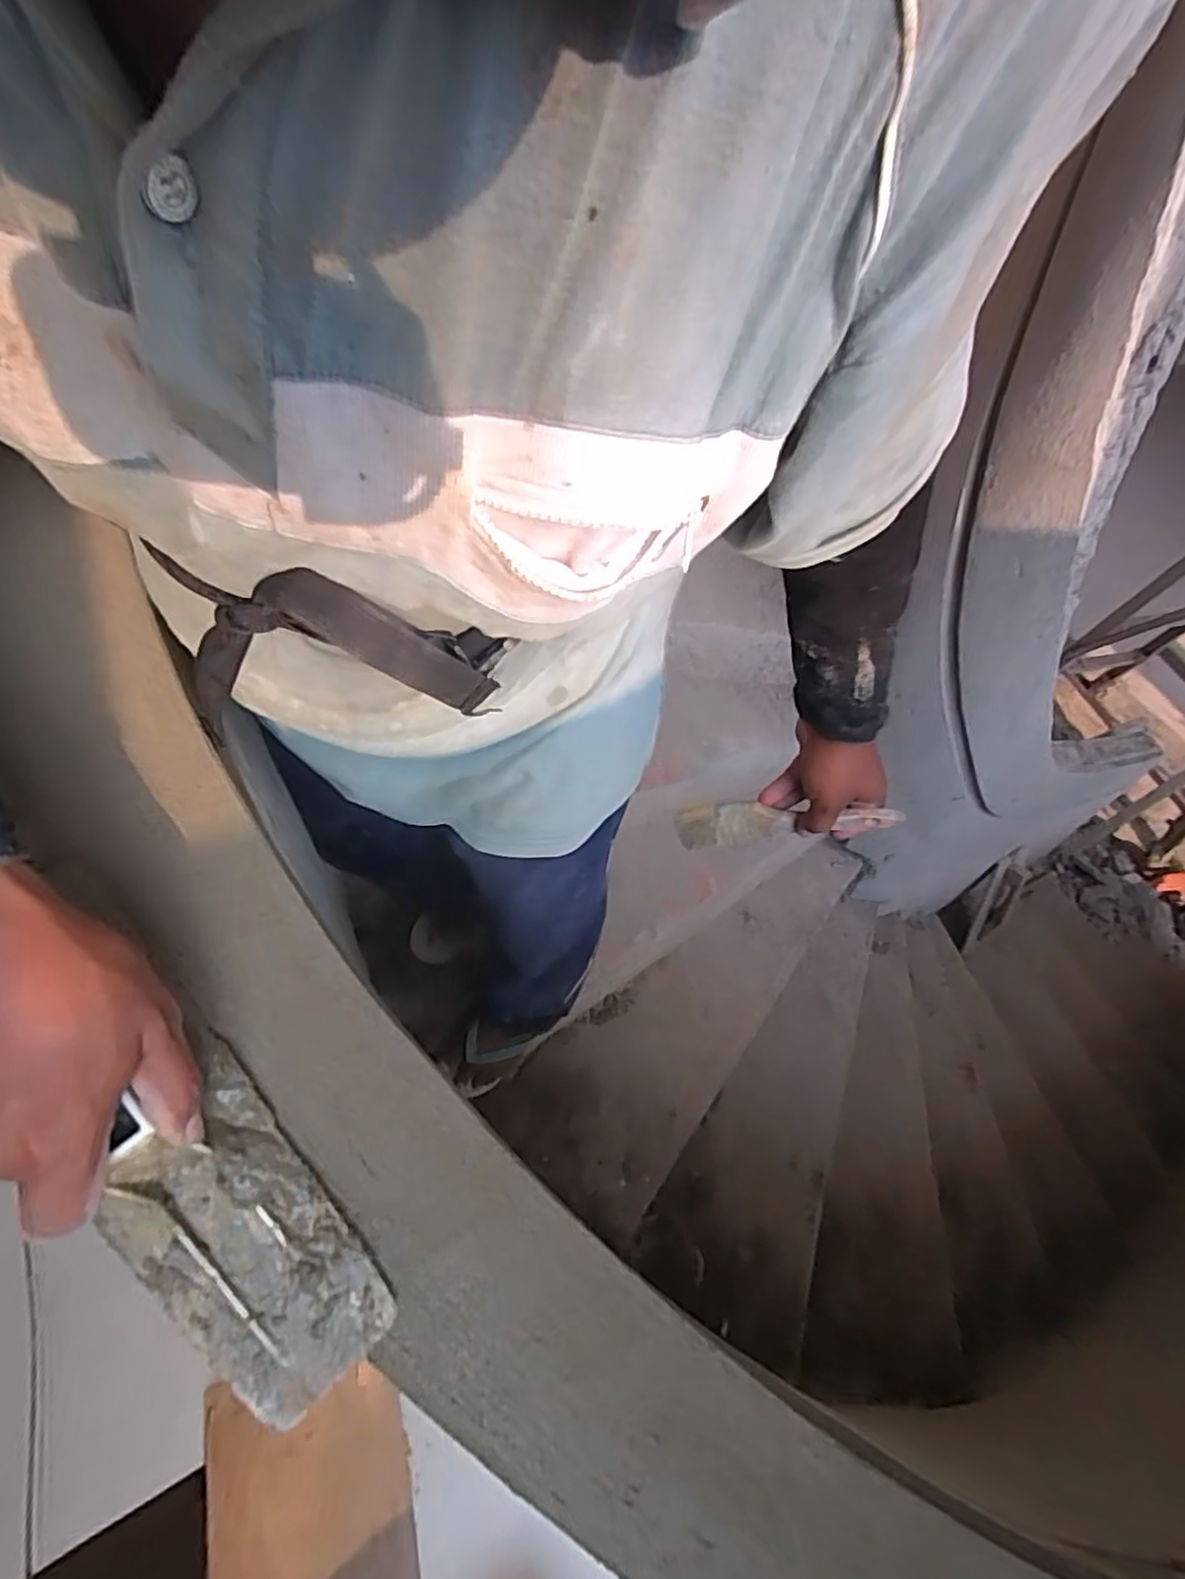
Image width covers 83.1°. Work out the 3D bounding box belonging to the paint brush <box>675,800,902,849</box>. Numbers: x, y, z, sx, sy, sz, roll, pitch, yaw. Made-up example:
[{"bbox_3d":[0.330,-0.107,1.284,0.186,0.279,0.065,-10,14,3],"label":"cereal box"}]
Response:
[{"bbox_3d":[0.173,0.030,0.610,0.195,0.052,0.017,-5,52,21],"label":"paint brush"}]

